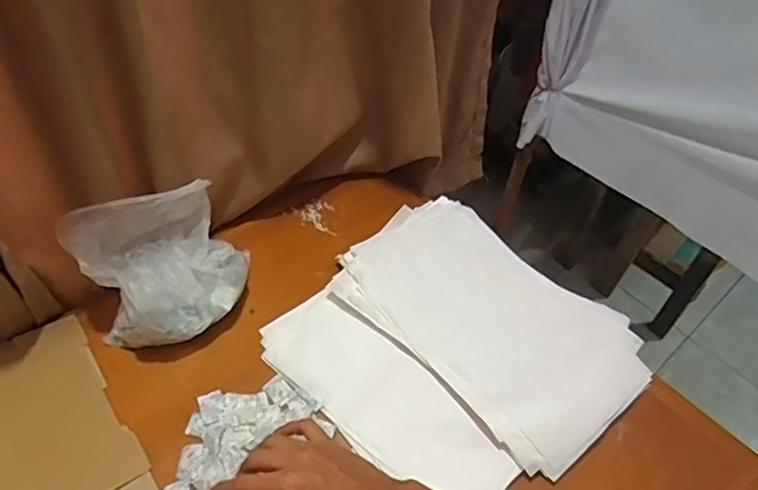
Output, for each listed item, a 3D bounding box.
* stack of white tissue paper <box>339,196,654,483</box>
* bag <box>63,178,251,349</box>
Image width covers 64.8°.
[{"bbox_3d":[0.160,0.093,0.855,0.256,0.030,0.422,-32,58,-29],"label":"stack of white tissue paper"},{"bbox_3d":[-0.277,0.024,0.798,0.207,0.169,0.162,-29,56,-27],"label":"bag"}]

